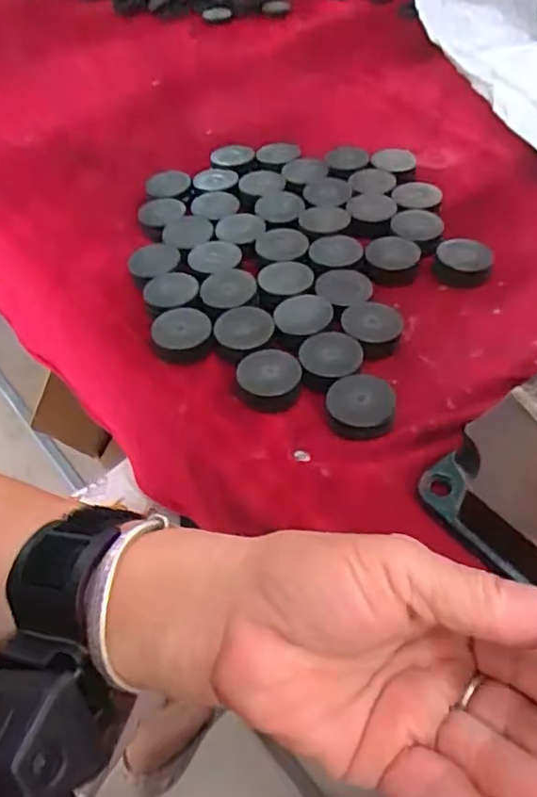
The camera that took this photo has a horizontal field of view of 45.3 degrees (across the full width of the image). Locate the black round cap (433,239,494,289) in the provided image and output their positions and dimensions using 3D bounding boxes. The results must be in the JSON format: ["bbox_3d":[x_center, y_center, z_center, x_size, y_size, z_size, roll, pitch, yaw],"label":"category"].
[{"bbox_3d":[0.117,-0.082,0.386,0.032,0.011,0.032,7,50,9],"label":"black round cap"}]

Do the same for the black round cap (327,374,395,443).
[{"bbox_3d":[0.045,0.004,0.317,0.032,0.012,0.034,-1,49,2],"label":"black round cap"}]

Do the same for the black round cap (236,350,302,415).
[{"bbox_3d":[0.000,-0.011,0.332,0.033,0.004,0.036,3,49,5],"label":"black round cap"}]

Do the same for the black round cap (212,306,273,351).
[{"bbox_3d":[-0.013,-0.041,0.354,0.031,0.004,0.031,-1,49,2],"label":"black round cap"}]

